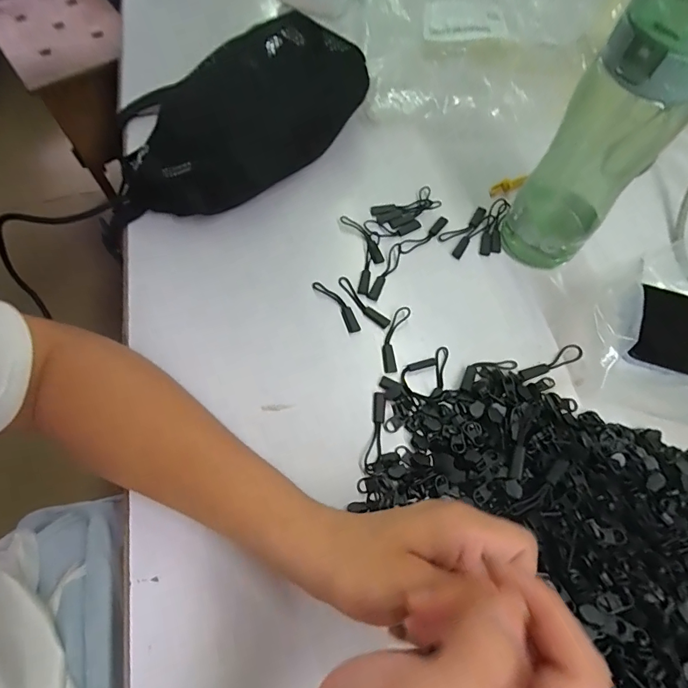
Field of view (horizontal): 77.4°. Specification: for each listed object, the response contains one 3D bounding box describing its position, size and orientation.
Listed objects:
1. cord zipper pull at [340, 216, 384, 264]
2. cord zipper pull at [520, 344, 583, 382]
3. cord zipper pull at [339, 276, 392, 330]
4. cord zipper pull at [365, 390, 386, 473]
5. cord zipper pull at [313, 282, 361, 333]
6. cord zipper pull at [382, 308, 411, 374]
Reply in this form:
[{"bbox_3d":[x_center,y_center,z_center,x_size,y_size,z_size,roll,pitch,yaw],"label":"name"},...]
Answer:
[{"bbox_3d":[0.018,-0.097,0.395,0.014,0.006,0.058,-29,68,-14],"label":"cord zipper pull"},{"bbox_3d":[0.171,0.016,0.352,0.061,0.004,0.014,-25,67,-12],"label":"cord zipper pull"},{"bbox_3d":[0.016,-0.035,0.375,0.012,0.006,0.062,-37,70,-17],"label":"cord zipper pull"},{"bbox_3d":[0.025,0.066,0.323,0.011,0.004,0.061,9,65,3],"label":"cord zipper pull"},{"bbox_3d":[-0.004,-0.032,0.370,0.014,0.004,0.056,-33,69,-15],"label":"cord zipper pull"},{"bbox_3d":[0.042,-0.005,0.355,0.015,0.006,0.059,14,65,6],"label":"cord zipper pull"}]

